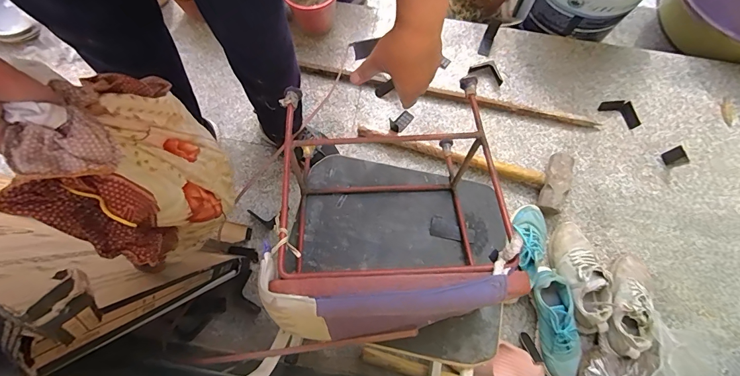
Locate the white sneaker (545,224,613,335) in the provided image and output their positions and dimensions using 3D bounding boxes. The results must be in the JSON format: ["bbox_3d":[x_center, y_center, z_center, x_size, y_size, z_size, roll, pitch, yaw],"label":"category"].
[{"bbox_3d":[0.516,0.212,0.927,0.114,0.090,0.266,-4,60,-2],"label":"white sneaker"}]

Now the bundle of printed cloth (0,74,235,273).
[{"bbox_3d":[-0.267,-0.021,0.457,0.094,0.288,0.211,9,72,2],"label":"bundle of printed cloth"}]

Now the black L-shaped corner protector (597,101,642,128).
[{"bbox_3d":[0.744,-0.228,1.098,0.115,0.016,0.067,37,77,10],"label":"black L-shaped corner protector"}]

